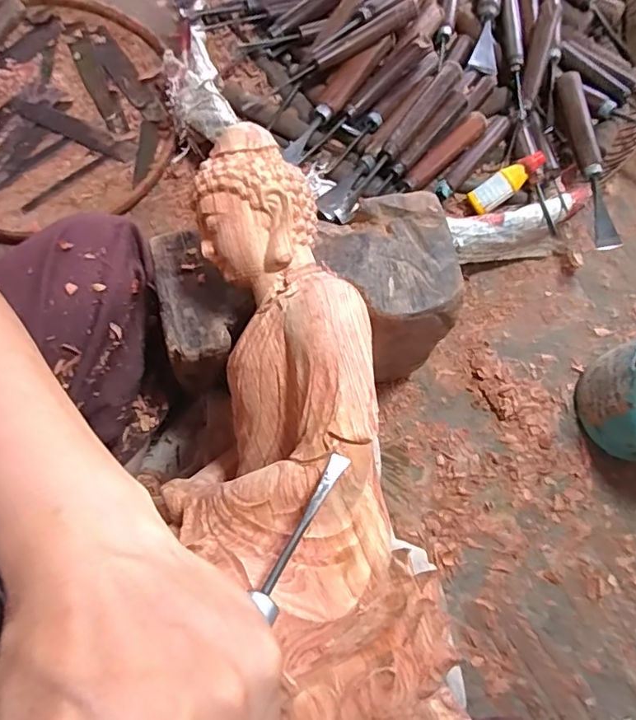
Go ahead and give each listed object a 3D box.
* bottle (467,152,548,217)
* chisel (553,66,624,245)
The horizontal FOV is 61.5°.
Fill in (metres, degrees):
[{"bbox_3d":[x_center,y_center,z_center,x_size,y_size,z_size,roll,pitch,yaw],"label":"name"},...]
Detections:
[{"bbox_3d":[0.175,-0.165,0.494,0.073,0.014,0.025,-35,80,12],"label":"bottle"},{"bbox_3d":[0.255,-0.190,0.503,0.023,0.027,0.188,-4,74,-4],"label":"chisel"}]

